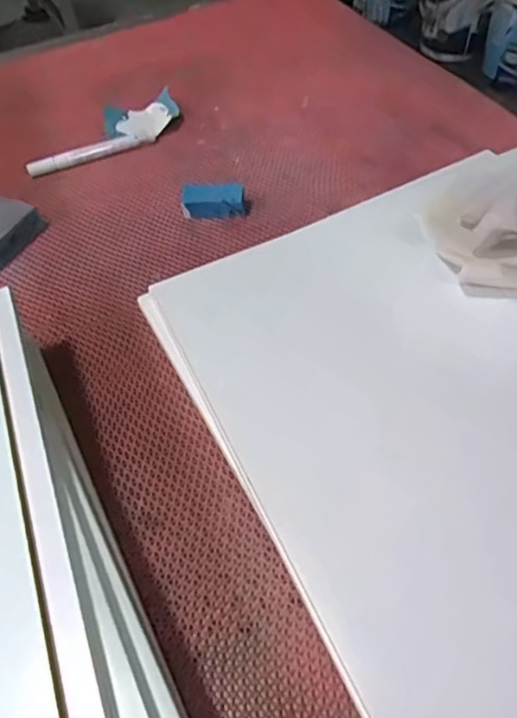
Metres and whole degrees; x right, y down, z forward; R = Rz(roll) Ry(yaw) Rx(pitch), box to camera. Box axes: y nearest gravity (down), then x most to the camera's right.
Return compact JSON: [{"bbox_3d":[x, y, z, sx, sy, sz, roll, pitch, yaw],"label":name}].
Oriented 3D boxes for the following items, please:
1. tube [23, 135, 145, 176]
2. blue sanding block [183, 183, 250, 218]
[{"bbox_3d":[-0.193,-0.228,0.620,0.126,0.016,0.017,-25,57,-14],"label":"tube"},{"bbox_3d":[-0.043,-0.156,0.549,0.061,0.031,0.024,-5,56,1],"label":"blue sanding block"}]

